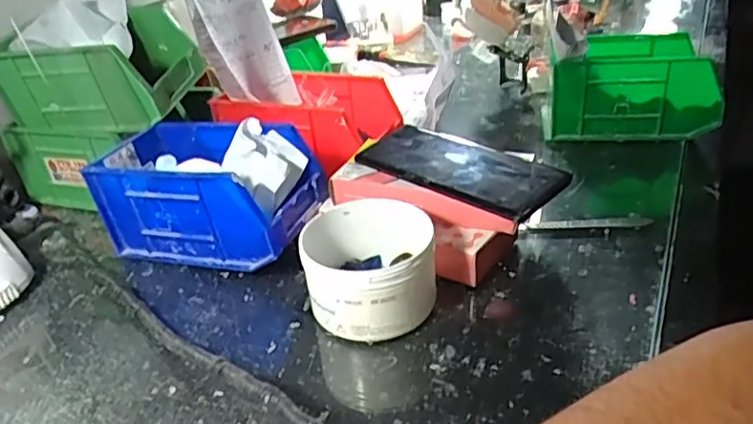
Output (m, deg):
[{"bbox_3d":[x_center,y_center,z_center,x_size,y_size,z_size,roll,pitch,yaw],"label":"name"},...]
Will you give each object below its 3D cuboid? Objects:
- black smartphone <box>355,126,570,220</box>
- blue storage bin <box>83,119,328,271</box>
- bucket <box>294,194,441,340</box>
[{"bbox_3d":[0.064,-0.038,0.480,0.167,0.014,0.075,21,39,37],"label":"black smartphone"},{"bbox_3d":[-0.143,-0.014,0.520,0.186,0.095,0.095,7,33,21],"label":"blue storage bin"},{"bbox_3d":[-0.004,0.041,0.433,0.088,0.065,0.094,-4,30,2],"label":"bucket"}]

